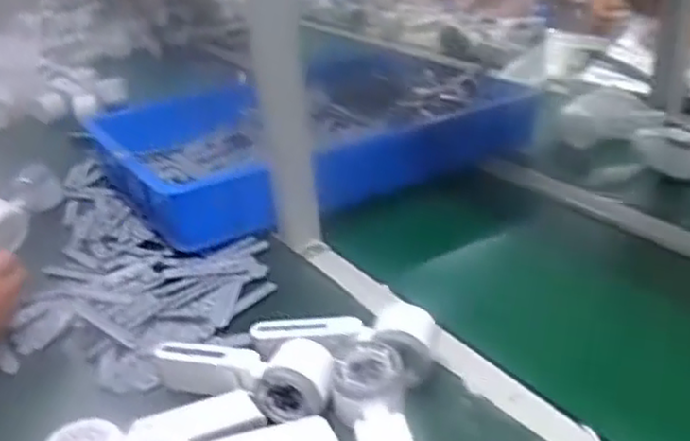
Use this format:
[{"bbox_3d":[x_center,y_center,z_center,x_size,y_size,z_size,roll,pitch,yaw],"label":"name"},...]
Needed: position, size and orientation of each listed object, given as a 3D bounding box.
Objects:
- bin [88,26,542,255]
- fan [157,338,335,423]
[{"bbox_3d":[-0.042,-0.141,1.062,0.591,0.087,0.366,-18,30,-19],"label":"bin"},{"bbox_3d":[-0.090,0.129,0.615,0.168,0.046,0.054,10,30,26],"label":"fan"}]

